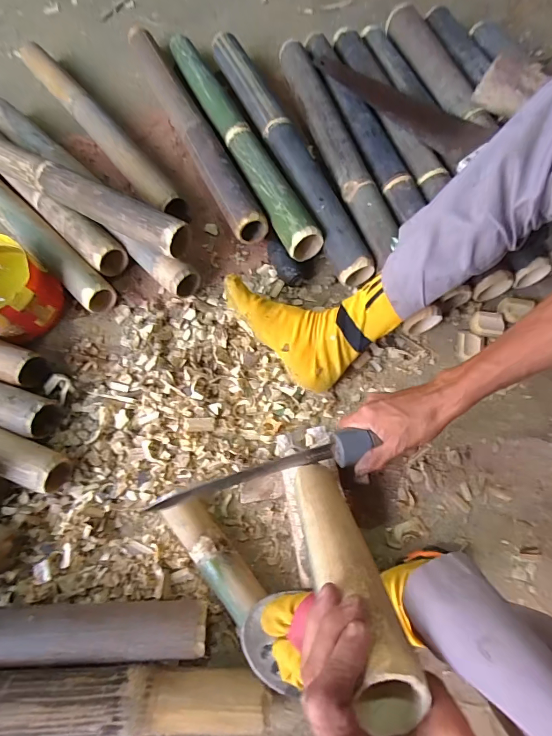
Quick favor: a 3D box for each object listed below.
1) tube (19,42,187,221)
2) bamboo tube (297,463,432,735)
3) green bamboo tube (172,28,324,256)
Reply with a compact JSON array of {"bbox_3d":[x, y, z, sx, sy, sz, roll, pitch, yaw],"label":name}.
[{"bbox_3d":[-0.373,-0.505,0.743,0.044,0.043,0.661,-37,71,-11],"label":"tube"},{"bbox_3d":[0.049,0.145,0.302,0.047,0.234,0.044,-15,105,-3],"label":"bamboo tube"},{"bbox_3d":[-0.084,-0.467,0.700,0.065,0.046,0.660,-24,69,-6],"label":"green bamboo tube"}]

